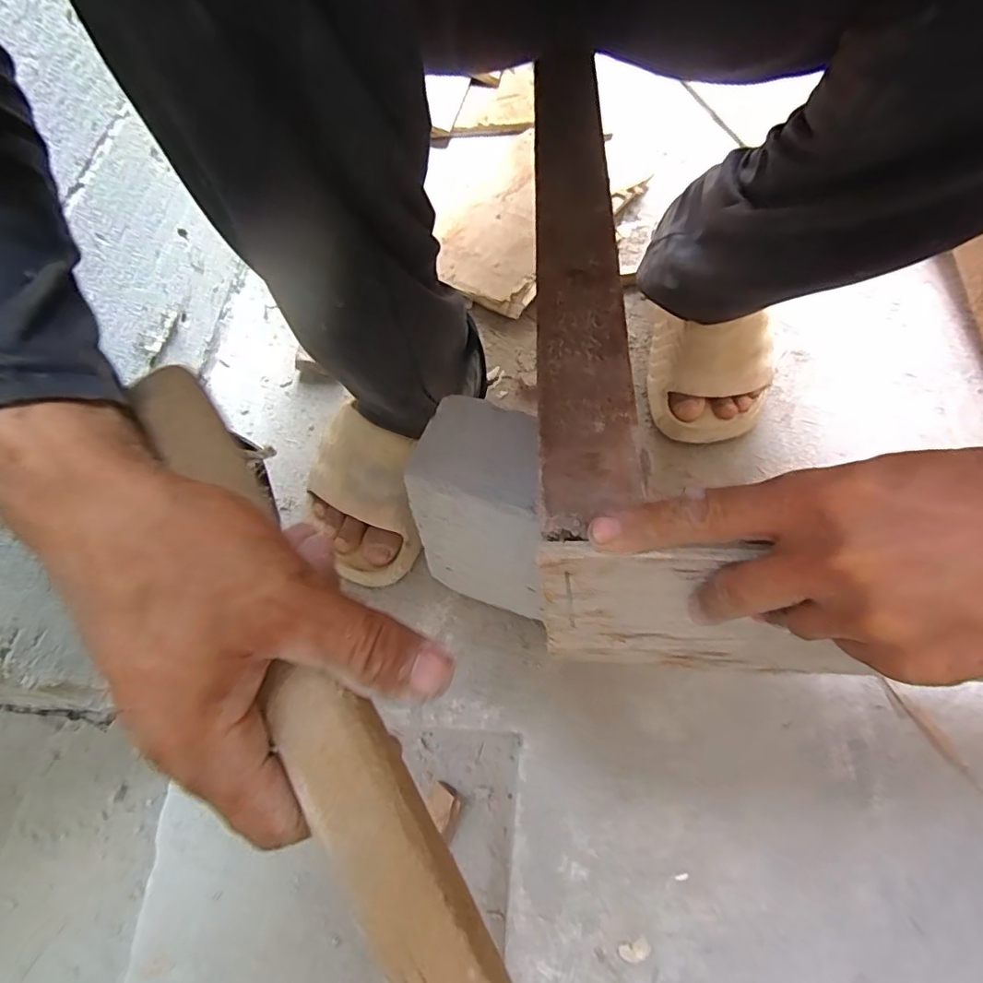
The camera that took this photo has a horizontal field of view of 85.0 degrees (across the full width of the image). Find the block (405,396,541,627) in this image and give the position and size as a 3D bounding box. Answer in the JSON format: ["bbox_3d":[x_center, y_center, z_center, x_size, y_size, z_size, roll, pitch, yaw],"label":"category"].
[{"bbox_3d":[0.002,0.025,0.419,0.096,0.197,0.074,20,65,9],"label":"block"}]

